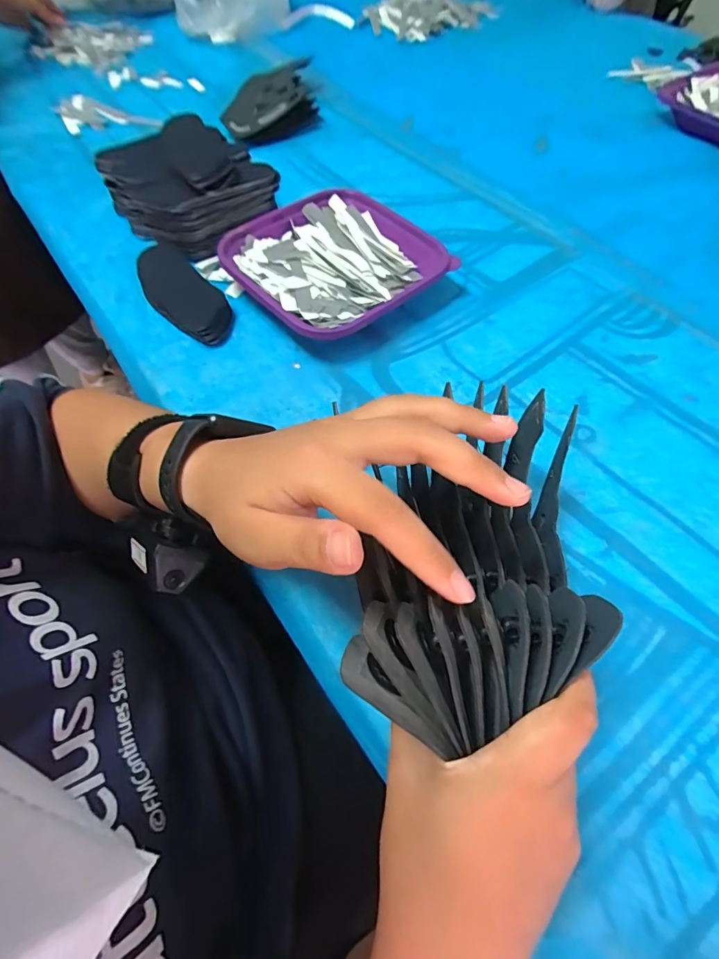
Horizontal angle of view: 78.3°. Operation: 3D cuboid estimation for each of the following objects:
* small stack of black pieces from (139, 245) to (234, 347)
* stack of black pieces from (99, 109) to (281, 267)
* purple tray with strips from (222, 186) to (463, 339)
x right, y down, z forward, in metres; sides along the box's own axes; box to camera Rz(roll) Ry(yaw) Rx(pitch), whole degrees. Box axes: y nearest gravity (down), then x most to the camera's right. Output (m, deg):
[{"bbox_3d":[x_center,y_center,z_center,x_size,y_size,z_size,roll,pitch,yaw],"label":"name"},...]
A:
[{"bbox_3d":[-0.176,-0.185,0.436,0.056,0.023,0.139,-37,67,-21],"label":"small stack of black pieces"},{"bbox_3d":[-0.186,-0.324,0.482,0.149,0.064,0.164,-30,65,-19],"label":"stack of black pieces"},{"bbox_3d":[-0.025,-0.215,0.447,0.189,0.039,0.182,-36,66,-21],"label":"purple tray with strips"}]

